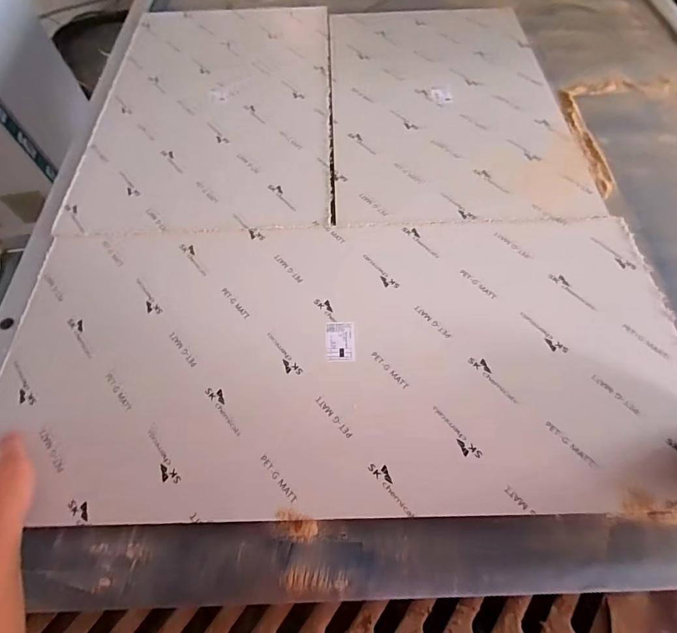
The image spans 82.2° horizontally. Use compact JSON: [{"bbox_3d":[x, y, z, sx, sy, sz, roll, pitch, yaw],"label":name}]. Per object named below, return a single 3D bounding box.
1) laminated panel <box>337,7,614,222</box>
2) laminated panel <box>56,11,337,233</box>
[{"bbox_3d":[0.222,-0.467,0.824,0.459,0.023,0.696,-1,60,-1],"label":"laminated panel"},{"bbox_3d":[-0.256,-0.473,0.827,0.462,0.012,0.738,-1,60,-1],"label":"laminated panel"}]

